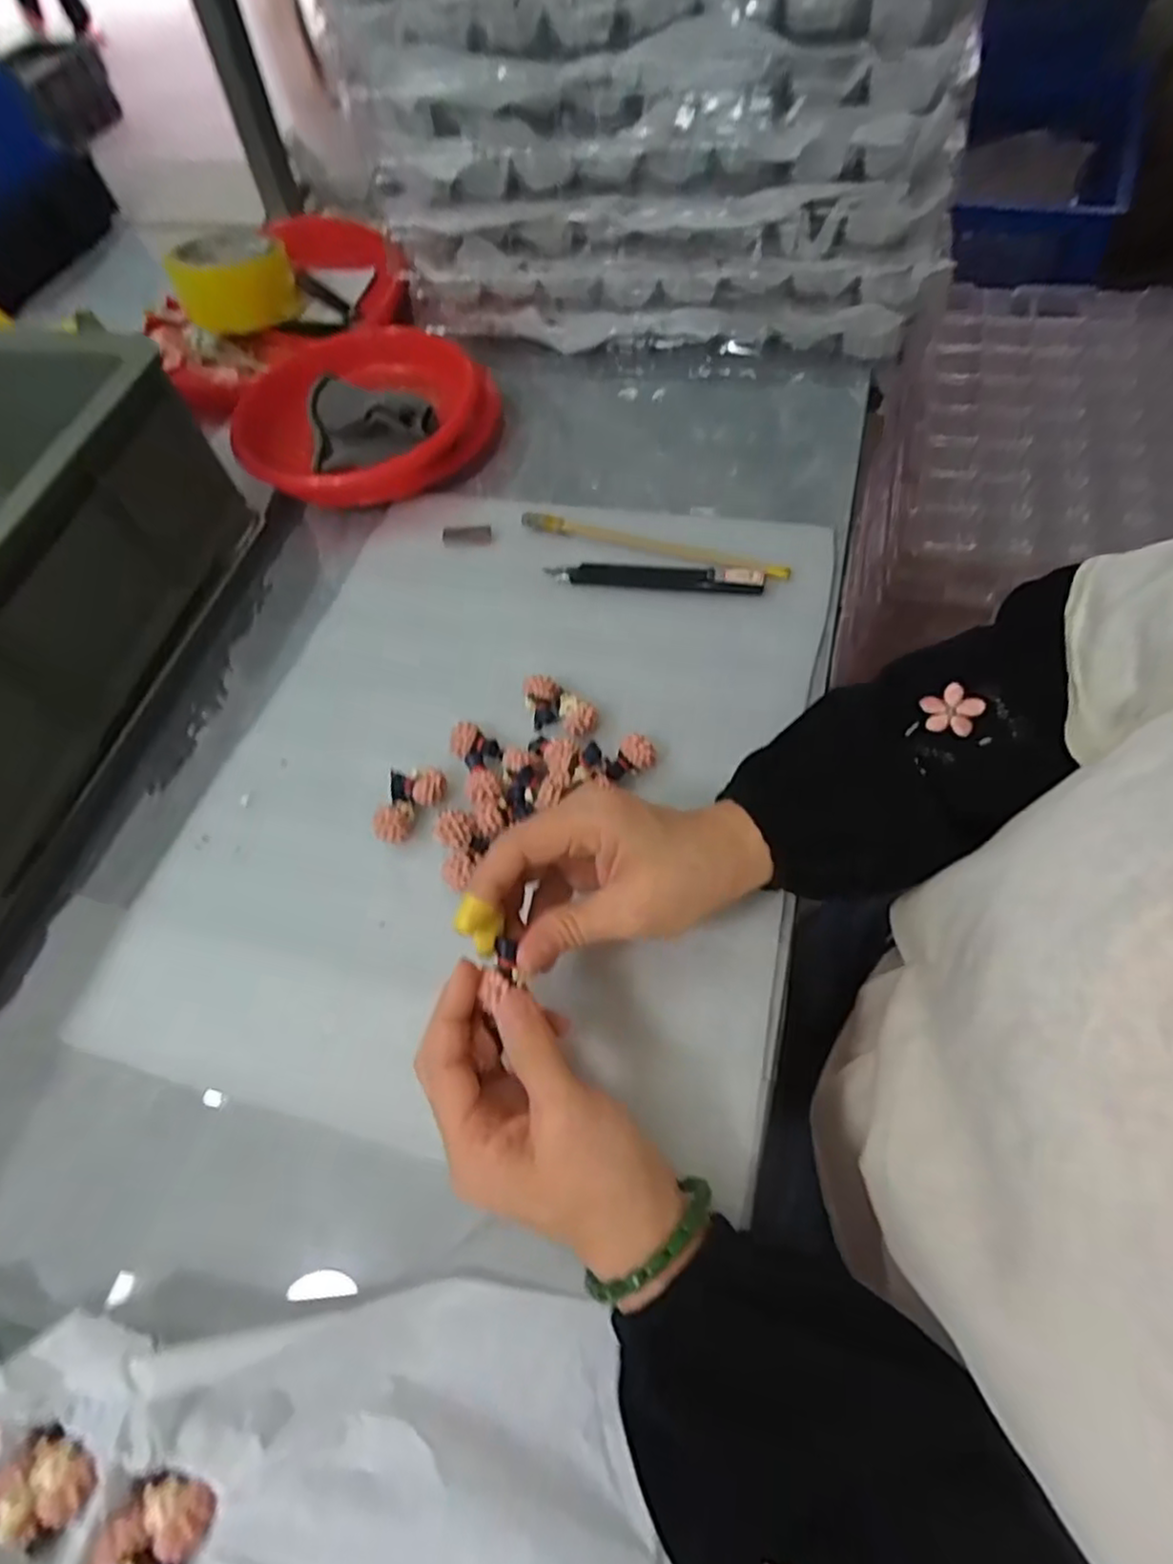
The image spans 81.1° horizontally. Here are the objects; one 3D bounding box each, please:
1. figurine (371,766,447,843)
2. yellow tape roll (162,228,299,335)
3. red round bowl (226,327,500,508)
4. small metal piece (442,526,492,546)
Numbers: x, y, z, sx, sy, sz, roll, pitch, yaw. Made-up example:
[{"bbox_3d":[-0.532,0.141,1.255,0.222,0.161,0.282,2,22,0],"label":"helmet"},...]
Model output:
[{"bbox_3d":[-0.095,0.014,0.372,0.032,0.024,0.039,8,63,11],"label":"figurine"},{"bbox_3d":[-0.318,-0.457,0.620,0.100,0.047,0.088,-17,61,-3],"label":"yellow tape roll"},{"bbox_3d":[-0.156,-0.273,0.504,0.171,0.055,0.152,-5,61,4],"label":"red round bowl"},{"bbox_3d":[-0.082,-0.170,0.470,0.033,0.004,0.014,-4,61,4],"label":"small metal piece"}]

